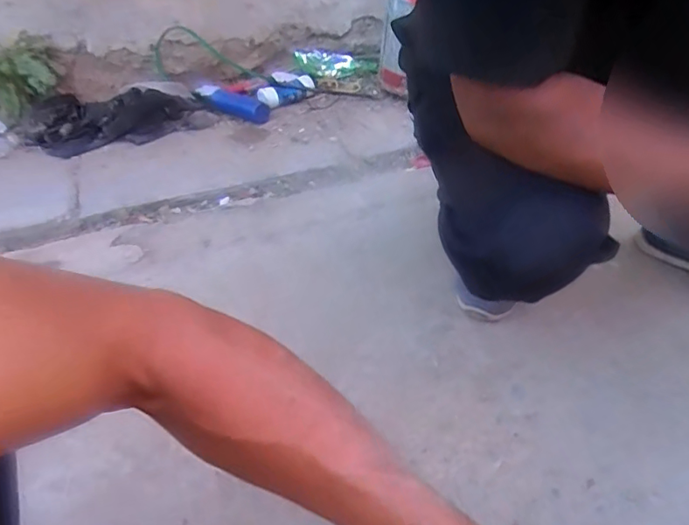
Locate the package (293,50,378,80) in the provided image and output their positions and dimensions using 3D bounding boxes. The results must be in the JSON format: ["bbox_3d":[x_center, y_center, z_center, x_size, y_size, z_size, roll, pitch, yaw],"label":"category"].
[{"bbox_3d":[-0.027,-0.625,1.685,0.259,0.063,0.108,-5,37,-24],"label":"package"}]

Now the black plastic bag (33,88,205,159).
[{"bbox_3d":[-0.637,-0.387,1.446,0.468,0.107,0.188,-5,39,-1],"label":"black plastic bag"}]

